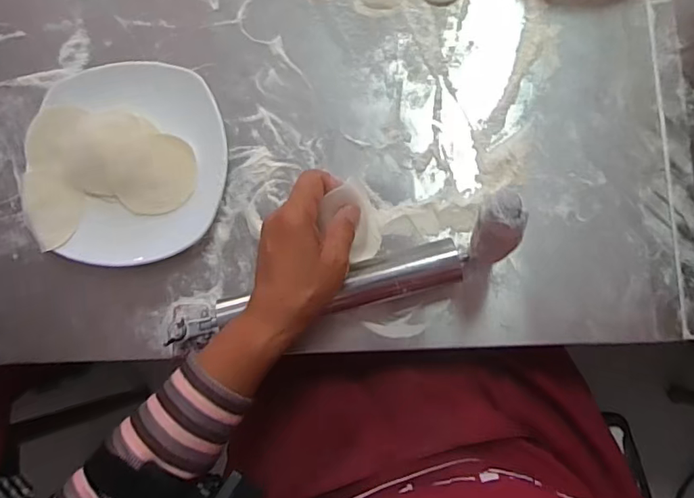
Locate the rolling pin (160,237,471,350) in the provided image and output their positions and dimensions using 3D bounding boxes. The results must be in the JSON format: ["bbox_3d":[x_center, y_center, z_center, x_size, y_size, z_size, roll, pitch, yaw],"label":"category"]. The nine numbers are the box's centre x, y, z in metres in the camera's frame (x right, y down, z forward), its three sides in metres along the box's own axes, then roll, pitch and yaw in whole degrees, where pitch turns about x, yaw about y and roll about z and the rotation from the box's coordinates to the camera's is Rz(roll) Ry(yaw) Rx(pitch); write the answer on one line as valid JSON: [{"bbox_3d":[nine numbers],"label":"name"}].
[{"bbox_3d":[-0.029,0.039,0.430,0.252,0.032,0.038,-13,83,9],"label":"rolling pin"}]

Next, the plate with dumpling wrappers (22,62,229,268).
[{"bbox_3d":[-0.197,-0.076,0.474,0.176,0.023,0.173,-6,84,5],"label":"plate with dumpling wrappers"}]

